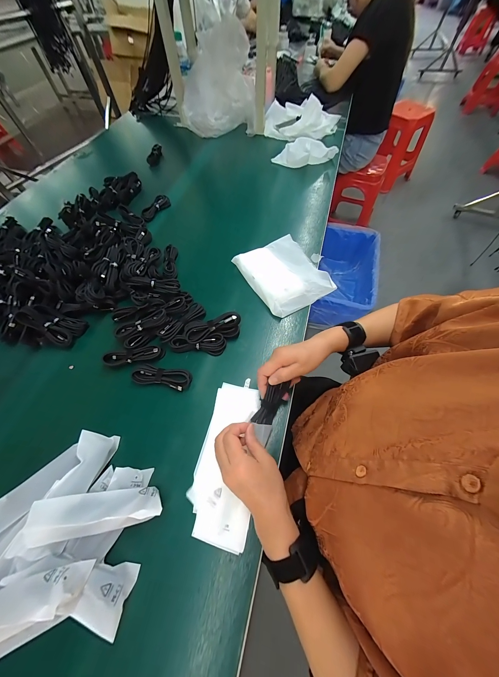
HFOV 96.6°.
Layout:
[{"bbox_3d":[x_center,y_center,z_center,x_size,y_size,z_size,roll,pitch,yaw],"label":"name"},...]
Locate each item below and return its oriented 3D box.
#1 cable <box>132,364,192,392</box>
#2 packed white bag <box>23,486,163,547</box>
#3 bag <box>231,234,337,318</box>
[{"bbox_3d":[-0.163,0.070,0.416,0.110,0.013,0.039,9,64,7],"label":"cable"},{"bbox_3d":[-0.196,0.227,0.290,0.148,0.024,0.046,2,62,-16],"label":"packed white bag"},{"bbox_3d":[0.080,-0.157,0.522,0.163,0.034,0.201,-28,65,-11],"label":"bag"}]

